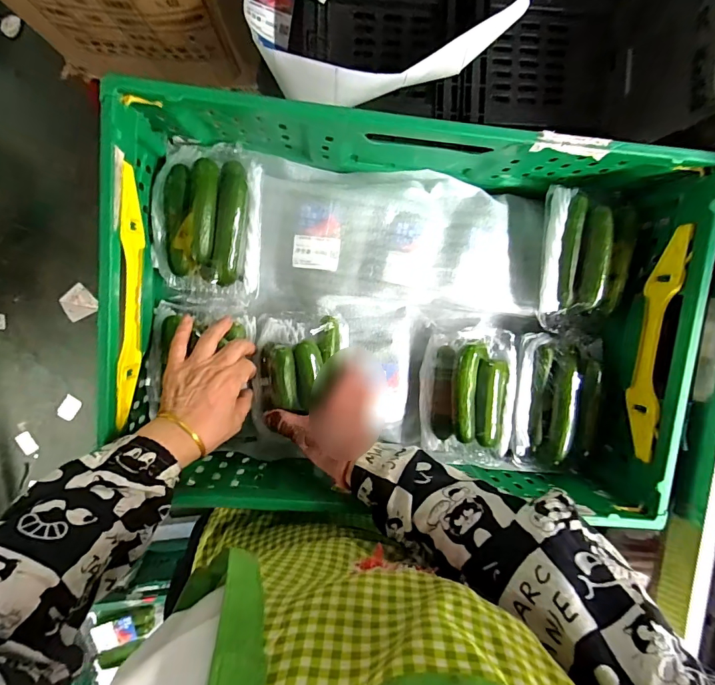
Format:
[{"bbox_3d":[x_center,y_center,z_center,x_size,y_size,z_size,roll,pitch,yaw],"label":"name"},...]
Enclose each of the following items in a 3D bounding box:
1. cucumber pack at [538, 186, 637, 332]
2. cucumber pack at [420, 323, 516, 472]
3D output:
[{"bbox_3d":[0.280,-0.102,0.522,0.100,0.054,0.175,4,92,-3],"label":"cucumber pack"},{"bbox_3d":[0.151,0.068,0.539,0.133,0.059,0.176,2,92,-3],"label":"cucumber pack"}]

